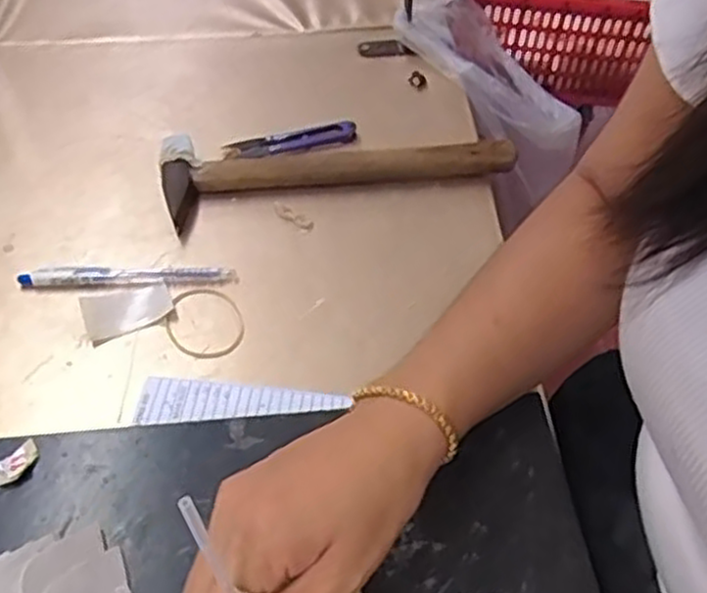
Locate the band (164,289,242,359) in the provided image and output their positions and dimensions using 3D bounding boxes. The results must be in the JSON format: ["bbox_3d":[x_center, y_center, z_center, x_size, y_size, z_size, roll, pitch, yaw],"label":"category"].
[{"bbox_3d":[-0.093,0.016,0.481,0.045,0.004,0.056,-21,54,-18],"label":"band"}]

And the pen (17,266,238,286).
[{"bbox_3d":[-0.145,-0.014,0.499,0.135,0.008,0.014,-2,51,-3],"label":"pen"}]

